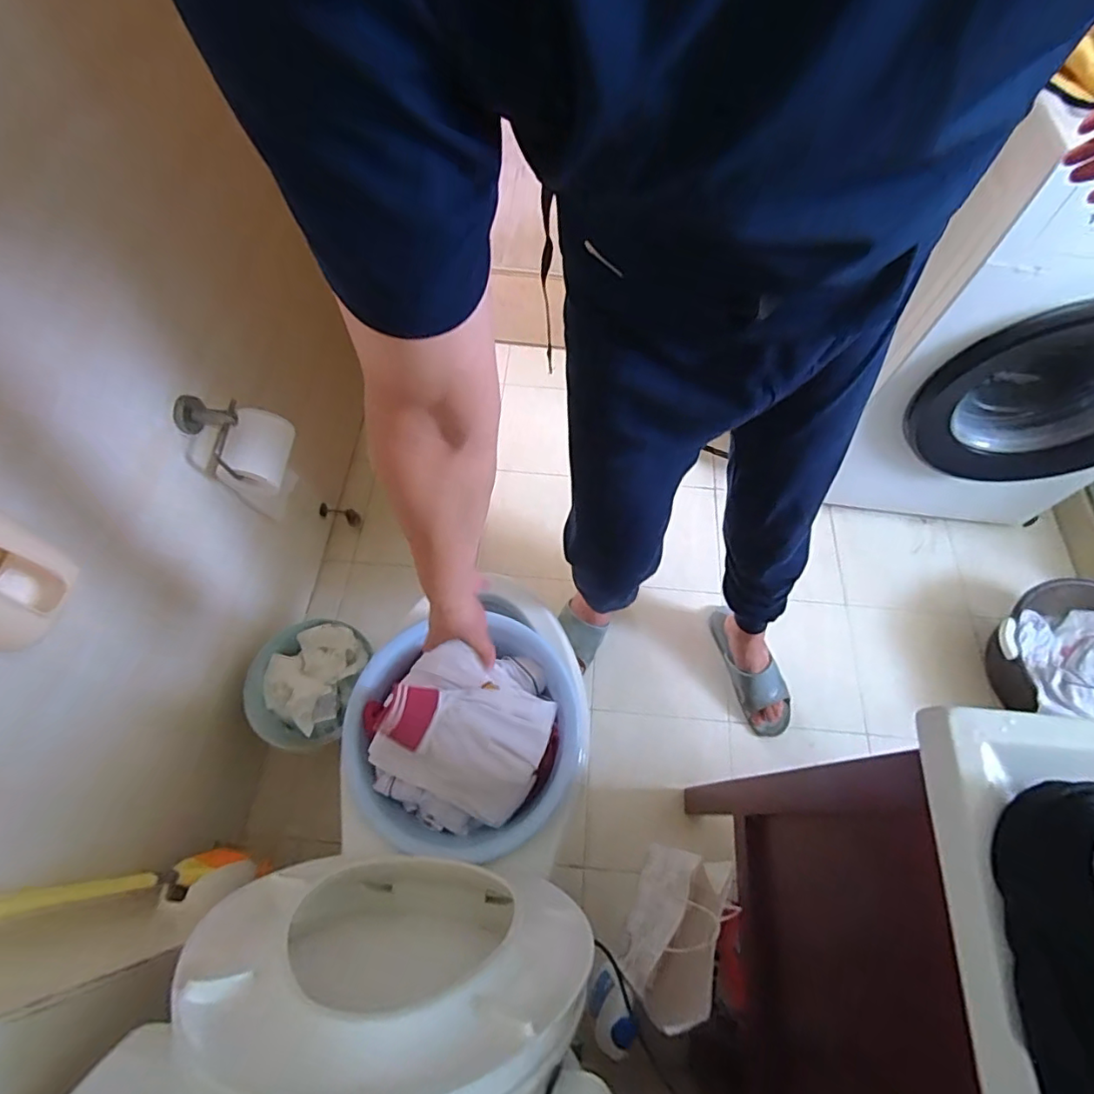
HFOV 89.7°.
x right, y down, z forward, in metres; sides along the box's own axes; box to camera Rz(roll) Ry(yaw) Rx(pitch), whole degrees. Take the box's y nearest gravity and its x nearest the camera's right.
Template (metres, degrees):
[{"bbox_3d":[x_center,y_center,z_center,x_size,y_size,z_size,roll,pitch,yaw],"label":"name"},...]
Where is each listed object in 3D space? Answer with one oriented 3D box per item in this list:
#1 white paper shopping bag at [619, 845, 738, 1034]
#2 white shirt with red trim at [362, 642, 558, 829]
[{"bbox_3d":[0.209,0.613,0.891,0.094,0.243,0.225,24,66,10],"label":"white paper shopping bag"},{"bbox_3d":[-0.125,0.239,0.754,0.246,0.094,0.185,23,66,9],"label":"white shirt with red trim"}]

